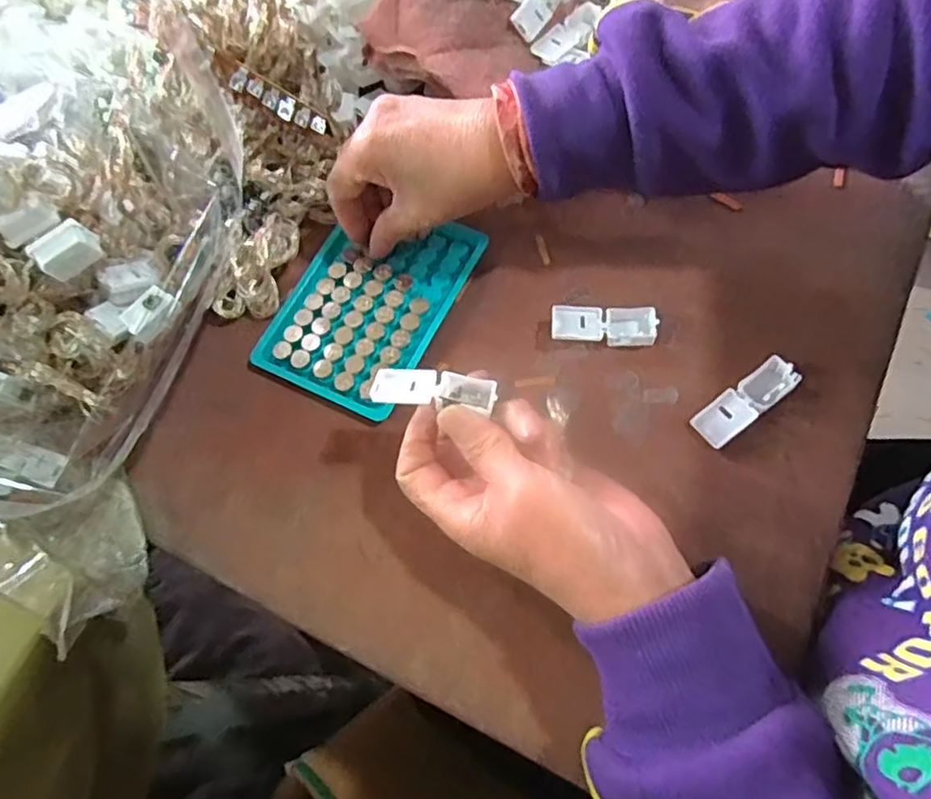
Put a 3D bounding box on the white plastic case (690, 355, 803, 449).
[{"bbox_3d":[0.141,0.001,0.328,0.054,0.013,0.021,-38,68,-8],"label":"white plastic case"}]

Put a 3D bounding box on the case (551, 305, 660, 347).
[{"bbox_3d":[0.075,-0.041,0.356,0.055,0.015,0.023,0,68,8],"label":"case"}]

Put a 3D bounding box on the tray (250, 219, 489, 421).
[{"bbox_3d":[-0.058,-0.059,0.386,0.095,0.013,0.127,24,72,11],"label":"tray"}]

